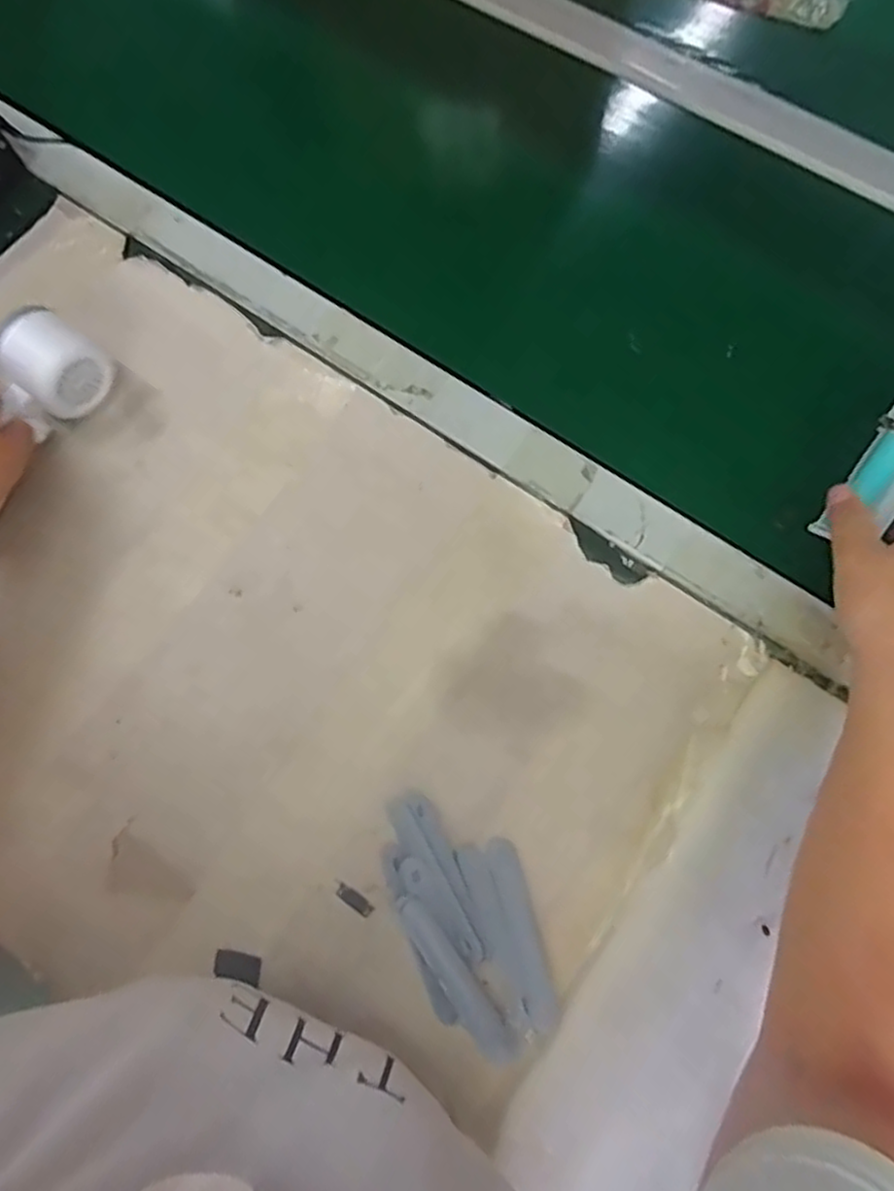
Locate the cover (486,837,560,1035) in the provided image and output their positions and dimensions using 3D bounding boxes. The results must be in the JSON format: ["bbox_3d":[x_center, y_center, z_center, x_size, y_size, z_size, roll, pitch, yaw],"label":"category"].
[{"bbox_3d":[0.042,0.188,0.392,0.017,0.007,0.098,-14,73,-3],"label":"cover"}]

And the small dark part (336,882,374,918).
[{"bbox_3d":[-0.053,0.174,0.399,0.023,0.004,0.008,35,79,10],"label":"small dark part"}]

